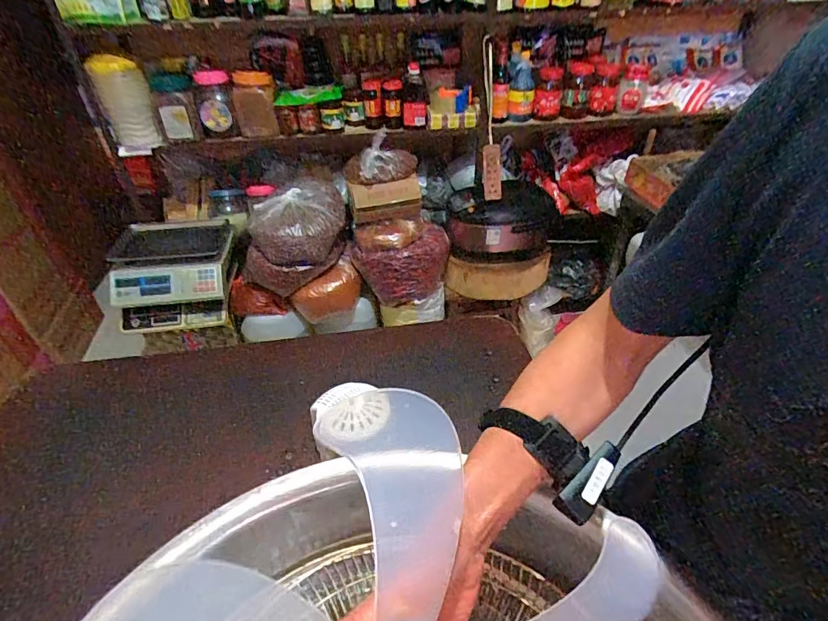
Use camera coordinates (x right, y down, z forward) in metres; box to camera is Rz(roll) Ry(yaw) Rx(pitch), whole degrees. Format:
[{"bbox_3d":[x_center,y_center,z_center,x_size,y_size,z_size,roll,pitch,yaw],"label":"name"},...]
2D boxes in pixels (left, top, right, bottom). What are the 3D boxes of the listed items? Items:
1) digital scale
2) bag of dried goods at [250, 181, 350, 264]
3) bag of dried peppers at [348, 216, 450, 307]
[{"bbox_3d":[-0.791,-0.138,1.531,0.380,0.221,0.357,-9,39,-10],"label":"digital scale"},{"bbox_3d":[-0.362,-0.280,1.450,0.307,0.168,0.229,-19,42,-22],"label":"bag of dried goods"},{"bbox_3d":[-0.037,-0.161,1.468,0.297,0.229,0.148,-11,39,-12],"label":"bag of dried peppers"}]

